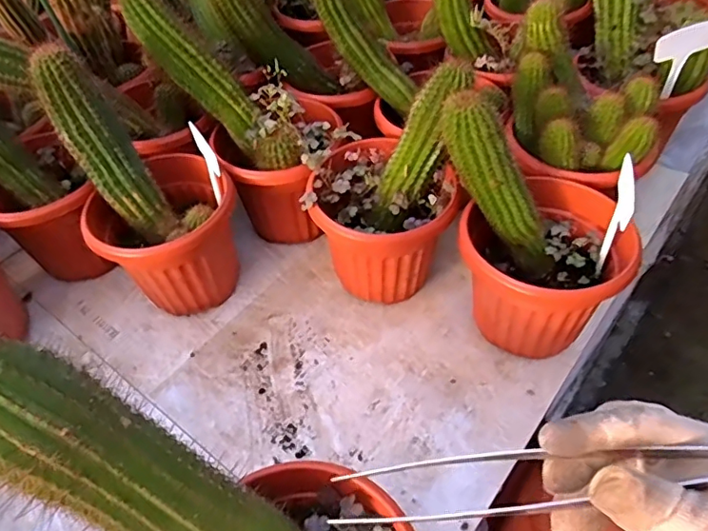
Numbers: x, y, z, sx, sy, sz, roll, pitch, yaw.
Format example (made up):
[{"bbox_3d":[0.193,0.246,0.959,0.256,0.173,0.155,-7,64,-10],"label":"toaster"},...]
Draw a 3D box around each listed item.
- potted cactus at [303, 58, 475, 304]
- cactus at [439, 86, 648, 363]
[{"bbox_3d":[0.043,-0.086,0.688,0.193,0.246,0.169,-2,48,4],"label":"potted cactus"},{"bbox_3d":[0.213,-0.036,0.616,0.184,0.263,0.196,-17,49,-9],"label":"cactus"}]

